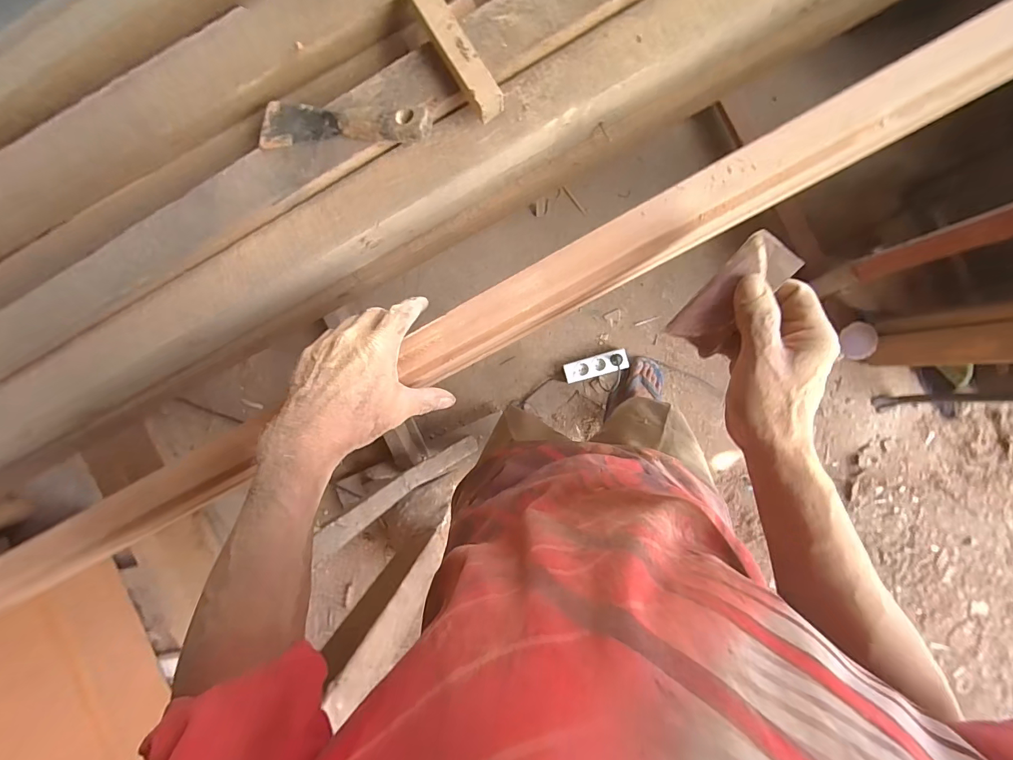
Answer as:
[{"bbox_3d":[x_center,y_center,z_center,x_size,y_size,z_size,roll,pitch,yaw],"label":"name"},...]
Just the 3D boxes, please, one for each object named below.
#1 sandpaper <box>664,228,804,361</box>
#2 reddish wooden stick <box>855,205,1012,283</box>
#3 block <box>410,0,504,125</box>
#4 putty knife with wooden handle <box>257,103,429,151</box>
[{"bbox_3d":[0.175,-0.064,0.329,0.046,0.017,0.094,35,111,4],"label":"sandpaper"},{"bbox_3d":[0.780,-0.242,0.722,0.037,0.461,0.054,-19,90,7],"label":"reddish wooden stick"},{"bbox_3d":[-0.042,-0.276,0.360,0.025,0.032,0.118,-32,89,7],"label":"block"},{"bbox_3d":[-0.145,-0.221,0.375,0.162,0.028,0.043,12,94,6],"label":"putty knife with wooden handle"}]

